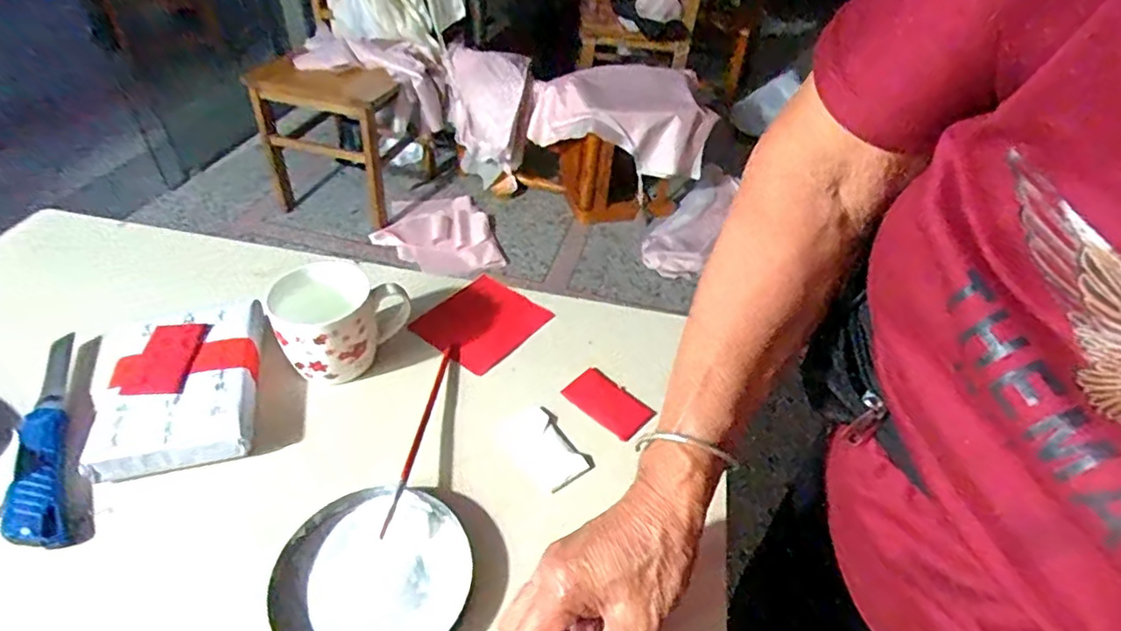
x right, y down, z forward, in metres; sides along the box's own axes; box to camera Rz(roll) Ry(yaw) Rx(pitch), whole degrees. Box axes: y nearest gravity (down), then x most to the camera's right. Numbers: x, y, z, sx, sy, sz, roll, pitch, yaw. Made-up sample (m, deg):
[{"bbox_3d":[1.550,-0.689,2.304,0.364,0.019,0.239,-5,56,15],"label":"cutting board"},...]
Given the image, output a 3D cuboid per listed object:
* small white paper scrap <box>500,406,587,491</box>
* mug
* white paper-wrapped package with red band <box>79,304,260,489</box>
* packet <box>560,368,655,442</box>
[{"bbox_3d":[-0.014,0.108,0.488,0.041,0.004,0.069,-26,50,-29],"label":"small white paper scrap"},{"bbox_3d":[-0.197,0.002,0.524,0.077,0.072,0.098,25,46,22],"label":"mug"},{"bbox_3d":[-0.313,0.053,0.492,0.121,0.034,0.156,-12,44,-16],"label":"white paper-wrapped package with red band"},{"bbox_3d":[0.040,0.077,0.523,0.075,0.004,0.043,34,50,30],"label":"packet"}]

